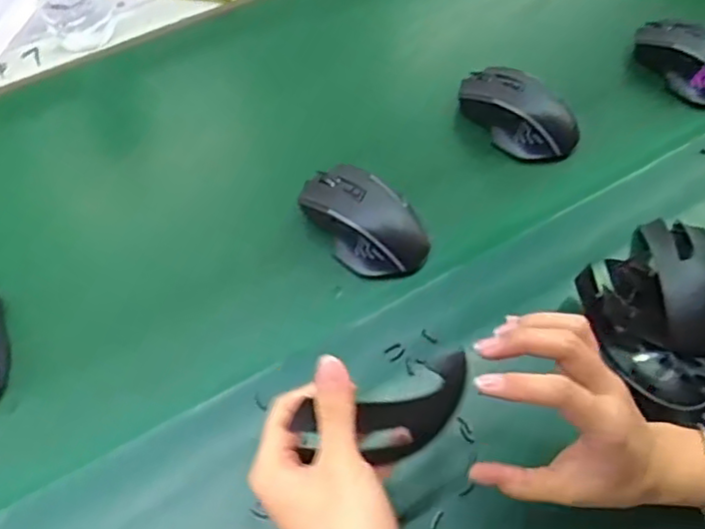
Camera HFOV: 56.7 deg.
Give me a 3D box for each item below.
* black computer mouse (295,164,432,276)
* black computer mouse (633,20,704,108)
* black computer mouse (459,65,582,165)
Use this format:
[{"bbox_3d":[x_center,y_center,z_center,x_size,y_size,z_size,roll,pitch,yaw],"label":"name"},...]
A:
[{"bbox_3d":[0.010,-0.039,0.540,0.115,0.038,0.076,33,65,20],"label":"black computer mouse"},{"bbox_3d":[0.322,-0.196,0.623,0.059,0.044,0.116,-30,63,-17],"label":"black computer mouse"},{"bbox_3d":[0.152,-0.142,0.603,0.118,0.040,0.068,33,65,19],"label":"black computer mouse"}]

